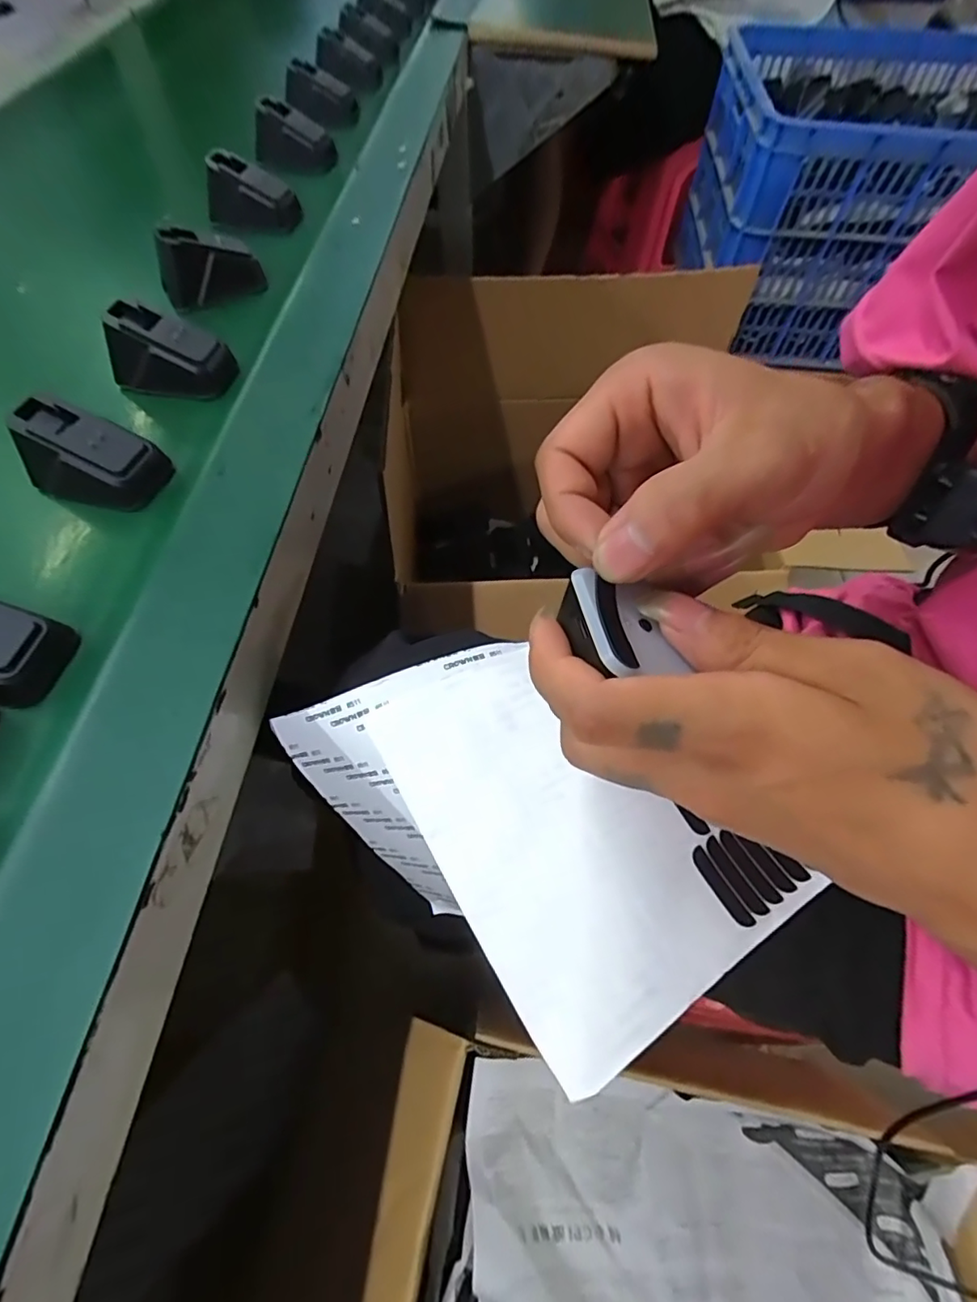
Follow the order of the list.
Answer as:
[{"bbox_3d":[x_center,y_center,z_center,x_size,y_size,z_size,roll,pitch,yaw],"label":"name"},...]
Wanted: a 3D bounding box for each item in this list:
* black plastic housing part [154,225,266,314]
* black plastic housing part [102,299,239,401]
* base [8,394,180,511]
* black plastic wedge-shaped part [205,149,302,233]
[{"bbox_3d":[-0.205,-0.281,0.407,0.068,0.046,0.026,-22,63,-11],"label":"black plastic housing part"},{"bbox_3d":[-0.203,-0.189,0.351,0.068,0.041,0.034,11,62,6],"label":"black plastic housing part"},{"bbox_3d":[-0.215,-0.106,0.304,0.068,0.040,0.041,10,62,6],"label":"base"},{"bbox_3d":[-0.195,-0.380,0.463,0.070,0.040,0.037,5,61,3],"label":"black plastic wedge-shaped part"}]

